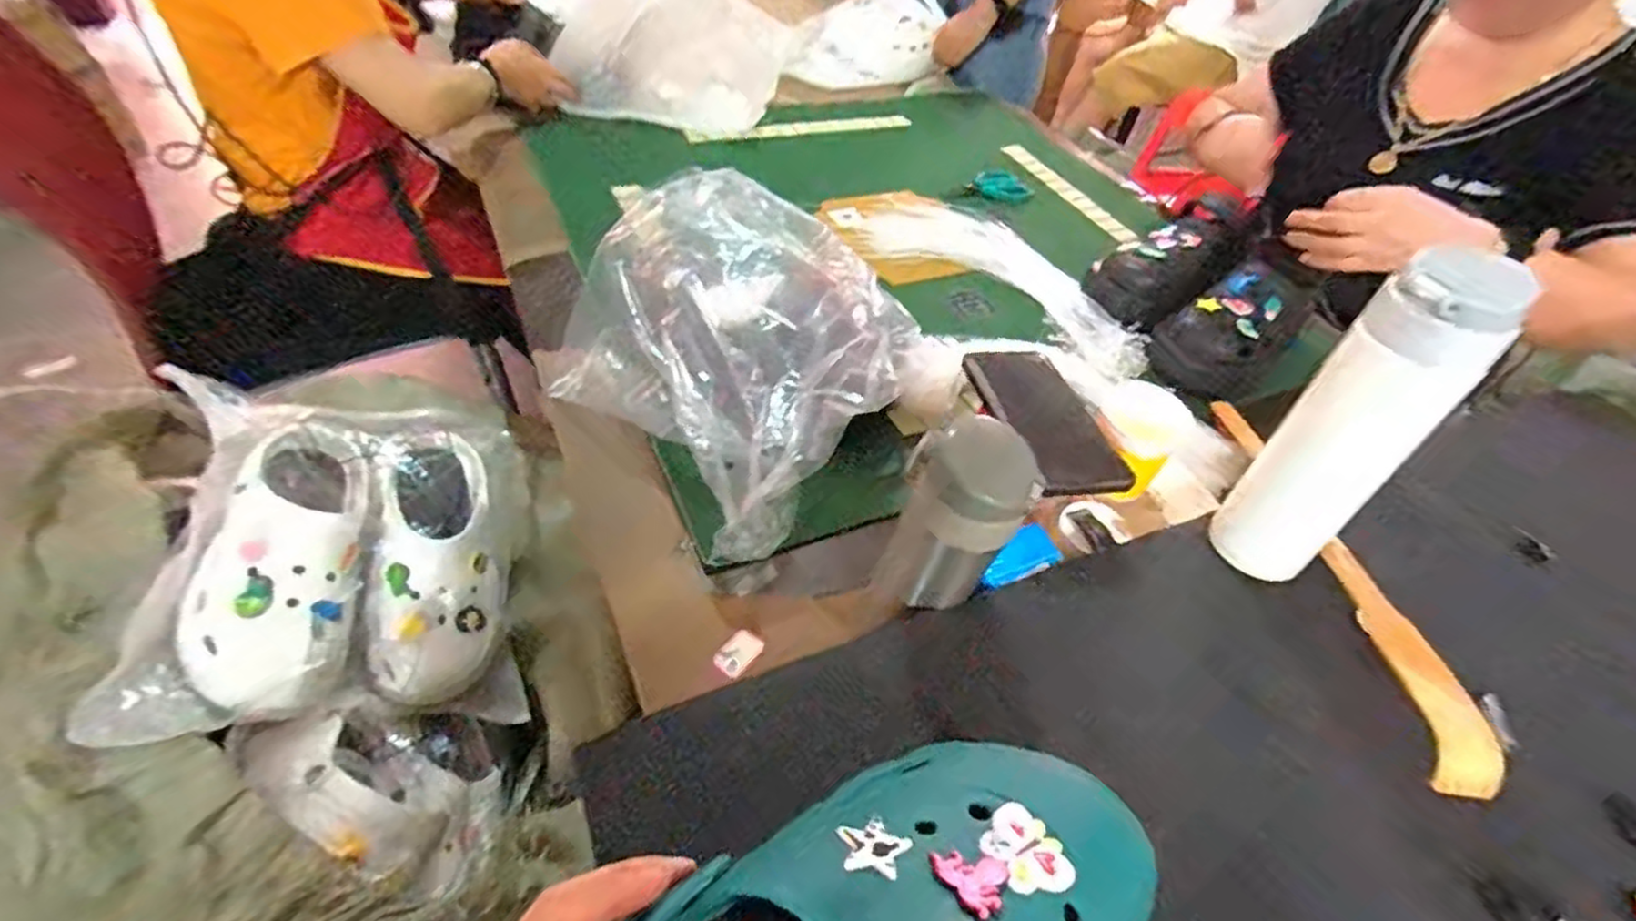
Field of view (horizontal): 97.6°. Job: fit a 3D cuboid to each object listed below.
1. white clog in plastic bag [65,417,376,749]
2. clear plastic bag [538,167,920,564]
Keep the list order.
[{"bbox_3d":[-0.448,0.092,0.591,0.135,0.090,0.268,18,62,-28],"label":"white clog in plastic bag"},{"bbox_3d":[-0.083,-0.110,0.661,0.243,0.151,0.332,-32,58,-32],"label":"clear plastic bag"}]

